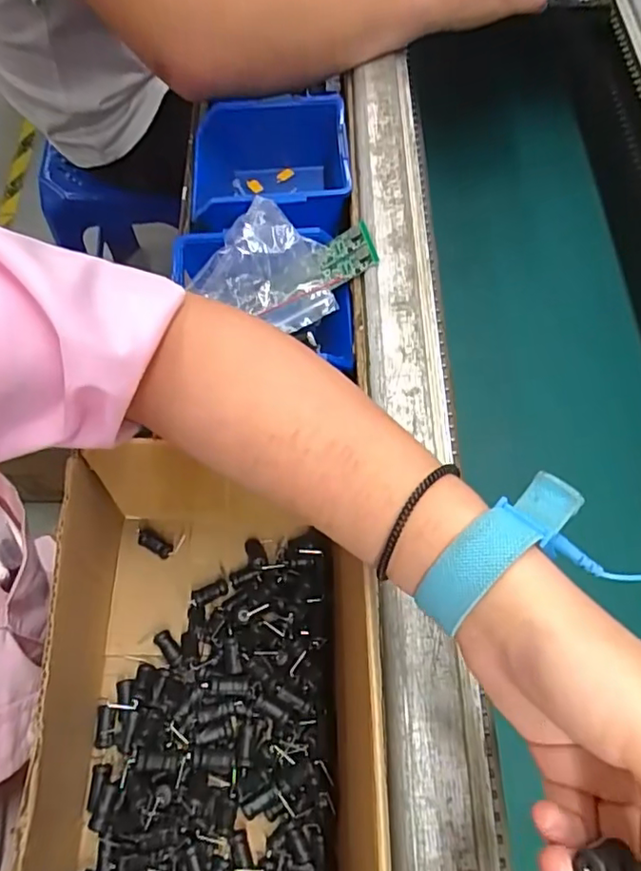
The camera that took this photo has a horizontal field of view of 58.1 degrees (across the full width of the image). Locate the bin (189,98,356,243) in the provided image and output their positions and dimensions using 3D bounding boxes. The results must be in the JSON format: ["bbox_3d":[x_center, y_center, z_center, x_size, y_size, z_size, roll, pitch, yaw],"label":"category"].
[{"bbox_3d":[-0.044,-0.226,0.517,0.139,0.067,0.130,-3,65,1],"label":"bin"}]

